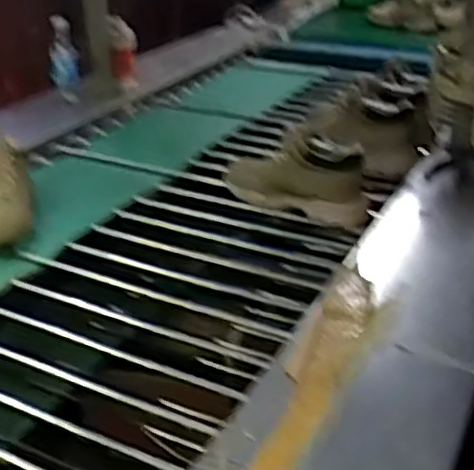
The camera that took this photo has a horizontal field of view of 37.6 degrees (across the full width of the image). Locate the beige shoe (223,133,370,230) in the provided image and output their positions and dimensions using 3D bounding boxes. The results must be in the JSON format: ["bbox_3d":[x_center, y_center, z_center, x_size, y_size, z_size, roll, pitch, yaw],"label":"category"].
[{"bbox_3d":[0.092,-0.118,1.285,0.289,0.126,0.098,18,33,29],"label":"beige shoe"}]

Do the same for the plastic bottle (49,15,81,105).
[{"bbox_3d":[-0.450,-0.447,1.822,0.073,0.234,0.067,-6,29,-12],"label":"plastic bottle"}]

